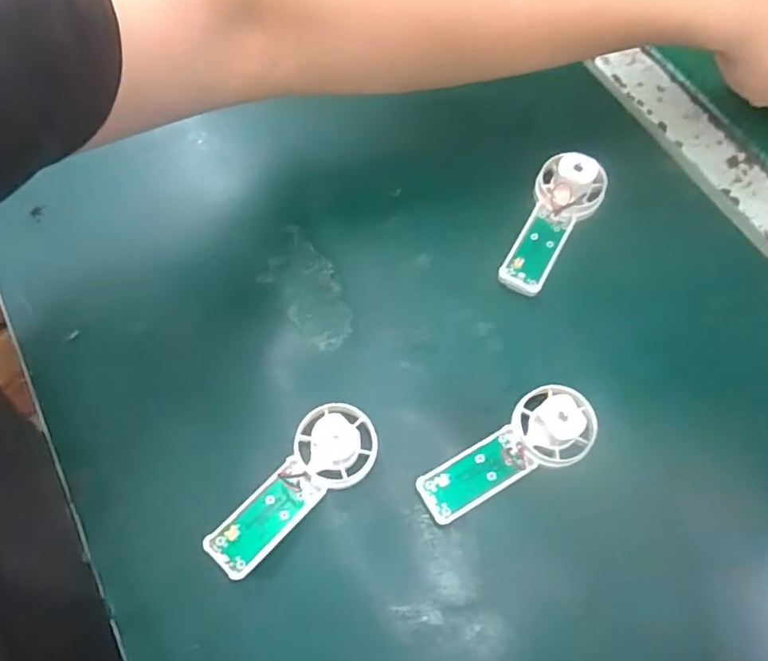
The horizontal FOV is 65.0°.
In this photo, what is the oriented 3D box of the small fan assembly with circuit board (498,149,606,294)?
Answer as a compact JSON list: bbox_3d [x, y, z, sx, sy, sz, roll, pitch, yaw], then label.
[{"bbox_3d":[0.095,-0.061,0.344,0.038,0.028,0.086,27,69,11],"label":"small fan assembly with circuit board"}]

